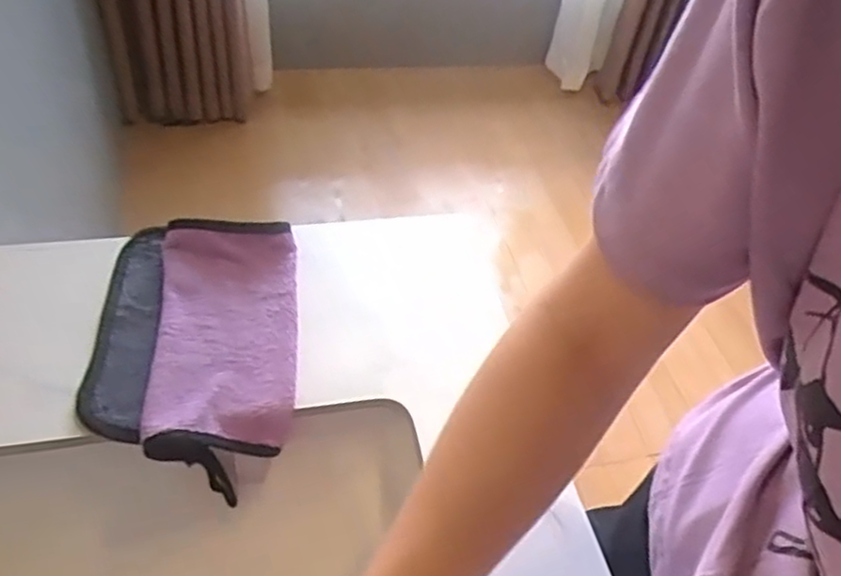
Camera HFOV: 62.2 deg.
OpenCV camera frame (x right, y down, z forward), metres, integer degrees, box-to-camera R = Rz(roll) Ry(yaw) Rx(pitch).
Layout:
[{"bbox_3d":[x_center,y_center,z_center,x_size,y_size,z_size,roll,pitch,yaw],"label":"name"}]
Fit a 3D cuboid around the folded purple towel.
[{"bbox_3d":[-0.158,0.034,0.498,0.137,0.041,0.194,-1,50,-6],"label":"folded purple towel"}]

